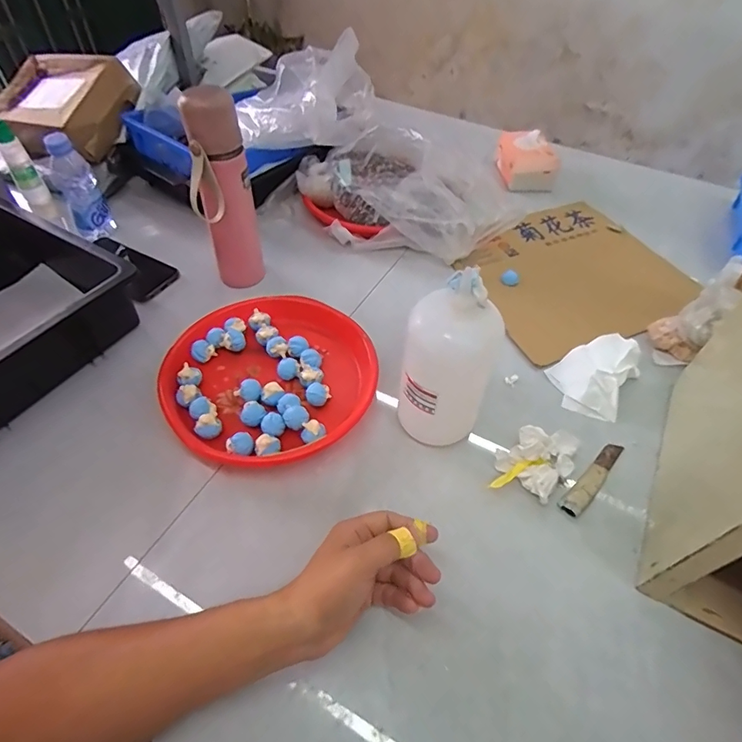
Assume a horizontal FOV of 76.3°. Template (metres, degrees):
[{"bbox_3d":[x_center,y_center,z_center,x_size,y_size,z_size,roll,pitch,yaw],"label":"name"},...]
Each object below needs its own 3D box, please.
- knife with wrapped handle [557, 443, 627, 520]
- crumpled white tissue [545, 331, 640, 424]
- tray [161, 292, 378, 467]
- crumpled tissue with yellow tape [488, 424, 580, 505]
[{"bbox_3d":[0.248,0.118,0.526,0.023,0.009,0.120,37,58,26],"label":"knife with wrapped handle"},{"bbox_3d":[0.286,-0.002,0.605,0.090,0.034,0.122,29,55,22],"label":"crumpled white tissue"},{"bbox_3d":[-0.123,0.005,0.584,0.241,0.035,0.248,1,50,-1],"label":"tray"},{"bbox_3d":[0.182,0.095,0.518,0.069,0.024,0.103,32,56,23],"label":"crumpled tissue with yellow tape"}]

